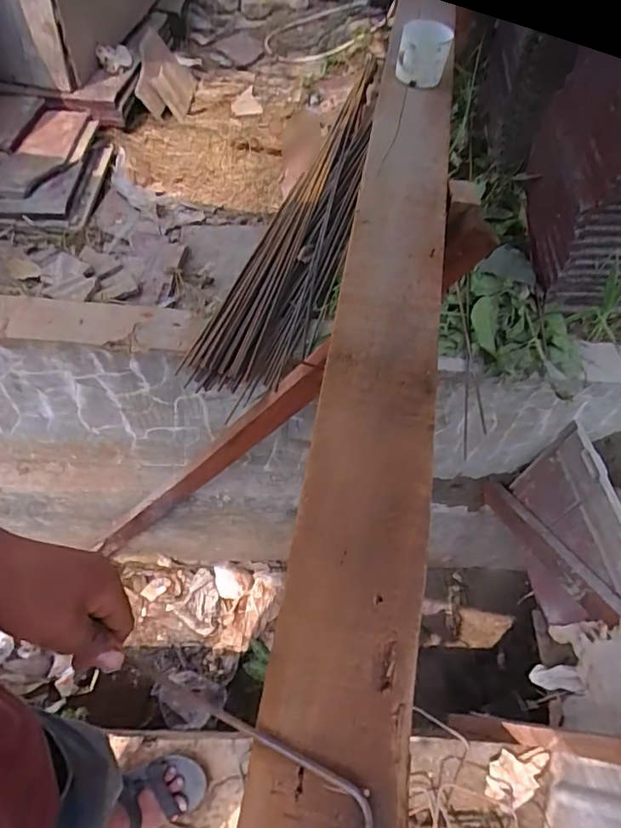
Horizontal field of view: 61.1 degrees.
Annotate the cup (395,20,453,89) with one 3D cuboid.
[{"bbox_3d":[0.187,-0.603,0.874,0.075,0.095,0.072,8,56,0],"label":"cup"}]

